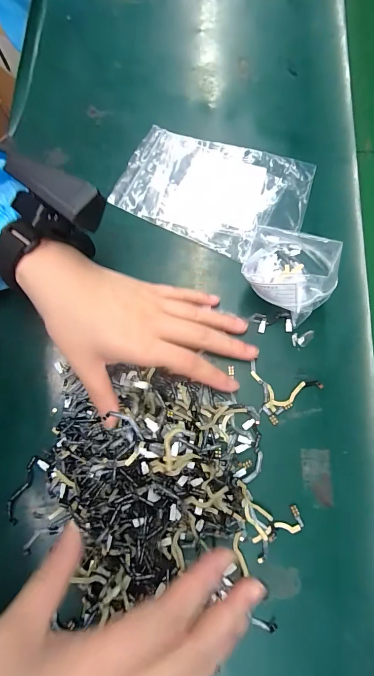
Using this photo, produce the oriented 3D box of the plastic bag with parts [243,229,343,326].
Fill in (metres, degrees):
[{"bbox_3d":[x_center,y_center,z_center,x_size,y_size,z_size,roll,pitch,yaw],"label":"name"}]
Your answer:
[{"bbox_3d":[0.080,-0.052,0.281,0.069,0.066,0.066,1,77,1],"label":"plastic bag with parts"}]

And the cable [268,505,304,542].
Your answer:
[{"bbox_3d":[0.075,0.145,0.266,0.030,0.004,0.017,-26,78,-5],"label":"cable"}]

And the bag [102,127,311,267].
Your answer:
[{"bbox_3d":[0.023,-0.143,0.336,0.177,0.009,0.111,19,78,5],"label":"bag"}]

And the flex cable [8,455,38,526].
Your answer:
[{"bbox_3d":[-0.134,0.123,0.279,0.011,0.004,0.053,16,78,4],"label":"flex cable"}]

